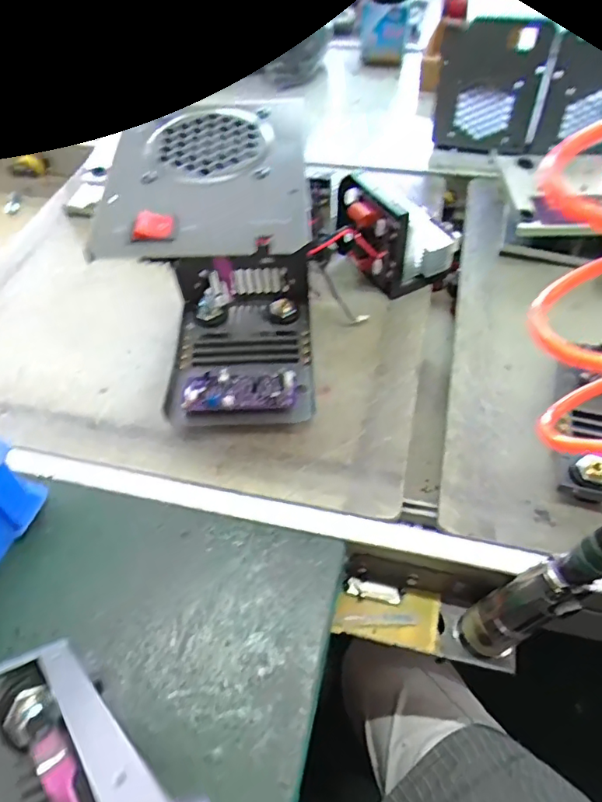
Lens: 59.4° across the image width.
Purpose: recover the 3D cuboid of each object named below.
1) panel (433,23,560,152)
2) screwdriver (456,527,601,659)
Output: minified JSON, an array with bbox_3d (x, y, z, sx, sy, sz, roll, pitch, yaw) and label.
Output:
[{"bbox_3d":[0.275,-0.462,0.777,0.148,0.159,0.036,15,46,18],"label":"panel"},{"bbox_3d":[0.175,0.138,0.386,0.030,0.219,0.038,-3,49,-28],"label":"screwdriver"}]

